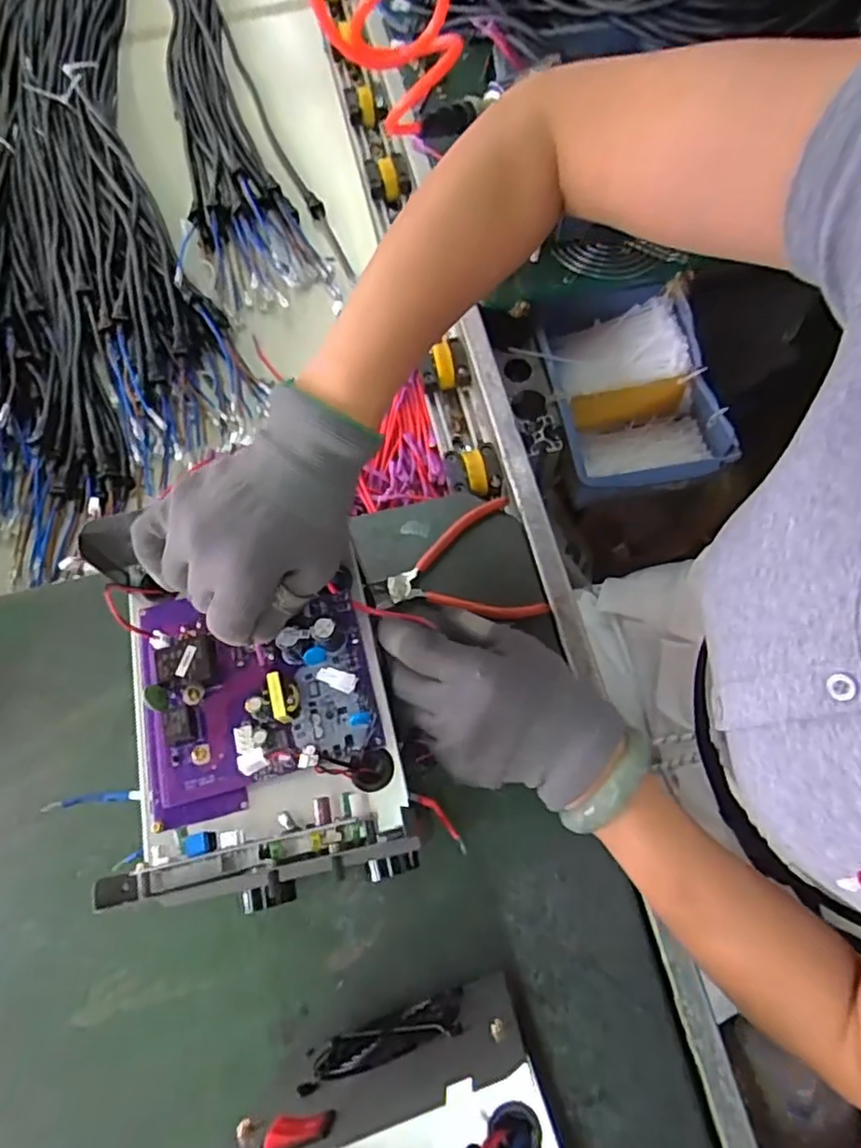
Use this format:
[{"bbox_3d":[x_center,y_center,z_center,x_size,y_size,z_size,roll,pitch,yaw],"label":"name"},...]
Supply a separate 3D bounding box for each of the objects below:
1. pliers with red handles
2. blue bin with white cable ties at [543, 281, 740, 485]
[{"bbox_3d":[0.022,0.002,0.546,0.130,0.008,0.111,-19,68,-5],"label":"pliers with red handles"},{"bbox_3d":[0.213,-0.189,0.686,0.160,0.098,0.223,-11,68,-1],"label":"blue bin with white cable ties"}]

